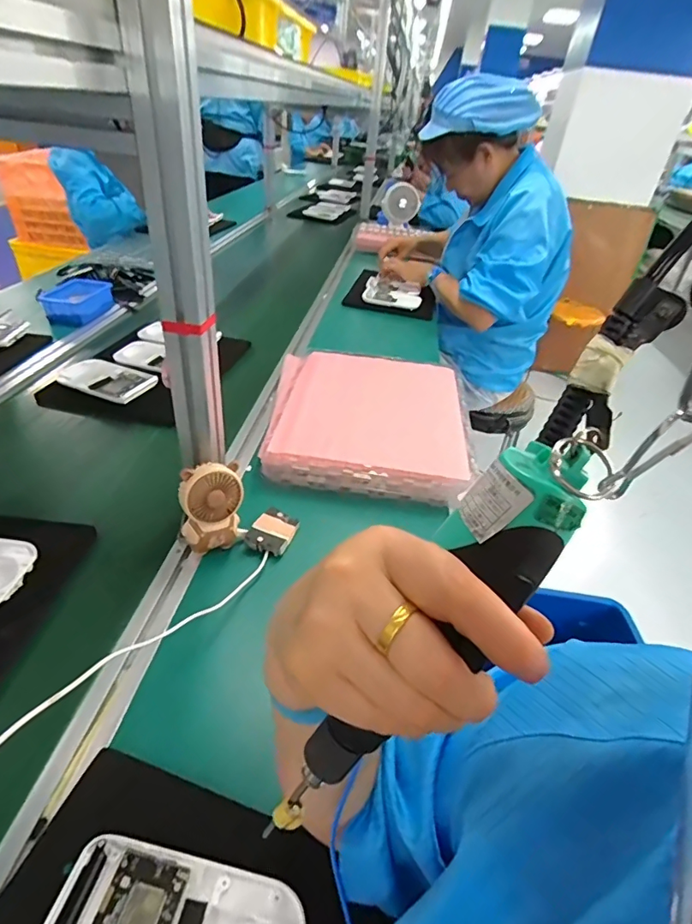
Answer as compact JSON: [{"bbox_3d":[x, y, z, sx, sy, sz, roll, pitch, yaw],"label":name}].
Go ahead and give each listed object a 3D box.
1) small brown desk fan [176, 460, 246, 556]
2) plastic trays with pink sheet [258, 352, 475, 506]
[{"bbox_3d":[-0.152,0.055,0.548,0.070,0.101,0.045,-5,39,-17],"label":"small brown desk fan"},{"bbox_3d":[0.036,-0.068,0.778,0.312,0.059,0.330,7,37,-1],"label":"plastic trays with pink sheet"}]

